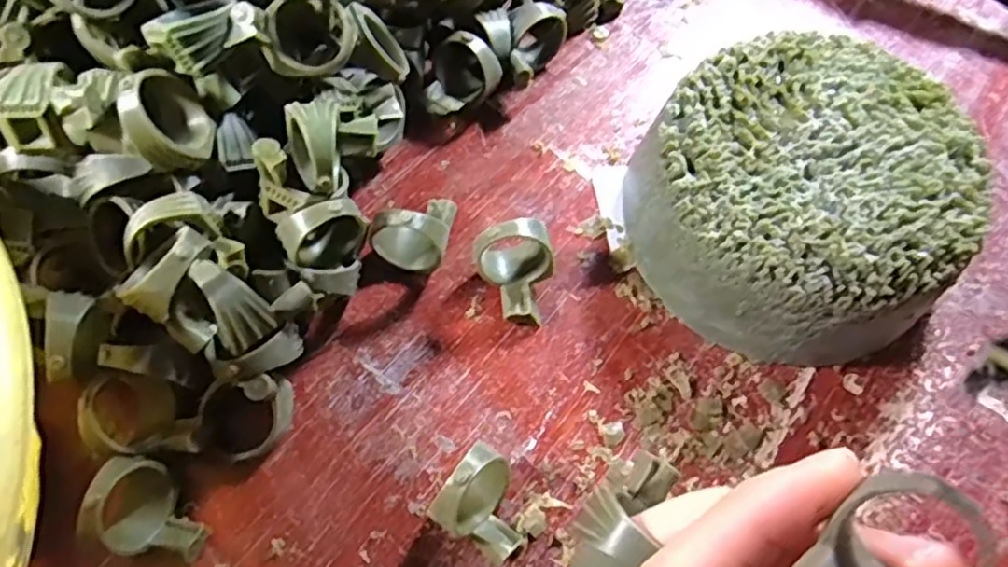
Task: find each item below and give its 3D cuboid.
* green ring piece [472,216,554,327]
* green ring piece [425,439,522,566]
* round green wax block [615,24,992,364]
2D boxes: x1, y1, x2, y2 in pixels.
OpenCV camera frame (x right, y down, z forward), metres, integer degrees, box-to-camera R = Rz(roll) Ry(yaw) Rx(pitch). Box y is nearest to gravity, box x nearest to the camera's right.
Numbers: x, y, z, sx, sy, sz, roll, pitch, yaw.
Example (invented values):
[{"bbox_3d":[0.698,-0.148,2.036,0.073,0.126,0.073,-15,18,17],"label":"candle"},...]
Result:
[{"bbox_3d":[0.003,-0.004,0.222,0.026,0.026,0.027,6,67,2],"label":"green ring piece"},{"bbox_3d":[-0.004,0.062,0.191,0.025,0.028,0.025,35,71,13],"label":"green ring piece"},{"bbox_3d":[0.096,-0.029,0.225,0.096,0.047,0.097,0,67,-1],"label":"round green wax block"}]

